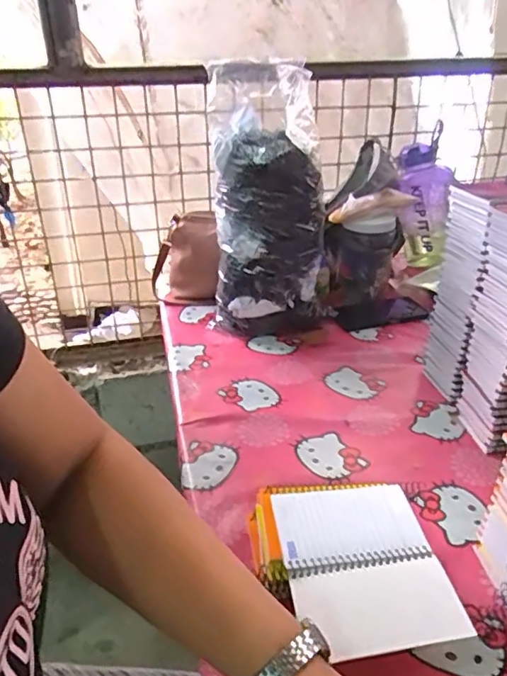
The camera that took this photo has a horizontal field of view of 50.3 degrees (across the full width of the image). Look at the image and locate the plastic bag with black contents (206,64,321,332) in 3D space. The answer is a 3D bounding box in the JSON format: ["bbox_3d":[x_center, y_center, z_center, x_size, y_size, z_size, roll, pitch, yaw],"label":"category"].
[{"bbox_3d":[0.023,-0.194,0.844,0.170,0.378,0.118,3,30,7],"label":"plastic bag with black contents"}]

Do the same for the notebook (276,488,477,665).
[{"bbox_3d":[0.092,0.193,0.470,0.131,0.014,0.156,-3,30,-6],"label":"notebook"}]

